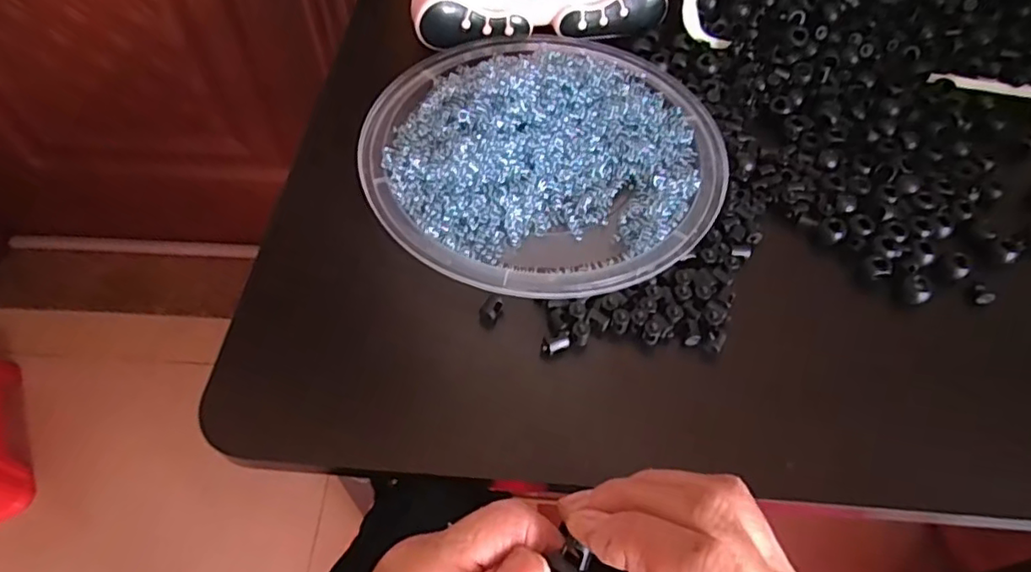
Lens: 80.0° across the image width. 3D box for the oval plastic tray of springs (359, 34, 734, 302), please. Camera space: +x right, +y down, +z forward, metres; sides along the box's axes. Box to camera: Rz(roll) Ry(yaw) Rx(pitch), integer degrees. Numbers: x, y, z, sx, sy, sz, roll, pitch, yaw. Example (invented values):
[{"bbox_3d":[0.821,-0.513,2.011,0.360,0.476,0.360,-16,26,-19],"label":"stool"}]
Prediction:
[{"bbox_3d":[0.021,-0.100,0.399,0.229,0.035,0.230,12,56,7],"label":"oval plastic tray of springs"}]

